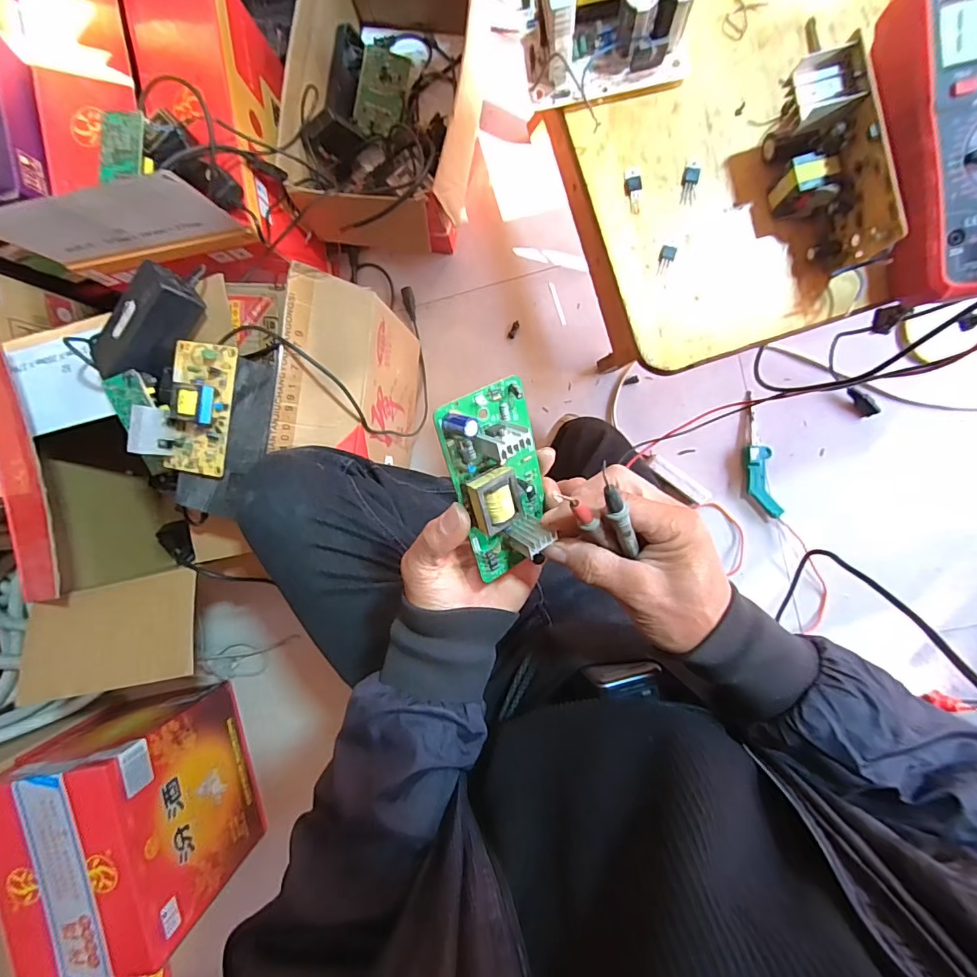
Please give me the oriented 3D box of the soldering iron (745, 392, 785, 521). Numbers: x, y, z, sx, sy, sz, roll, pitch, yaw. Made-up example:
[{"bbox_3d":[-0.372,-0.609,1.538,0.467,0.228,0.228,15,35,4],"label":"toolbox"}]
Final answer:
[{"bbox_3d":[0.472,-0.056,0.842,0.049,0.030,0.218,-15,91,6],"label":"soldering iron"}]

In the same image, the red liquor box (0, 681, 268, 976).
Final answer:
[{"bbox_3d":[-0.632,0.580,0.858,0.259,0.282,0.311,-13,91,6],"label":"red liquor box"}]

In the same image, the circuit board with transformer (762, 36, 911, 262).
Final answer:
[{"bbox_3d":[0.207,-0.196,0.298,0.035,0.062,0.113,-14,91,6],"label":"circuit board with transformer"}]

